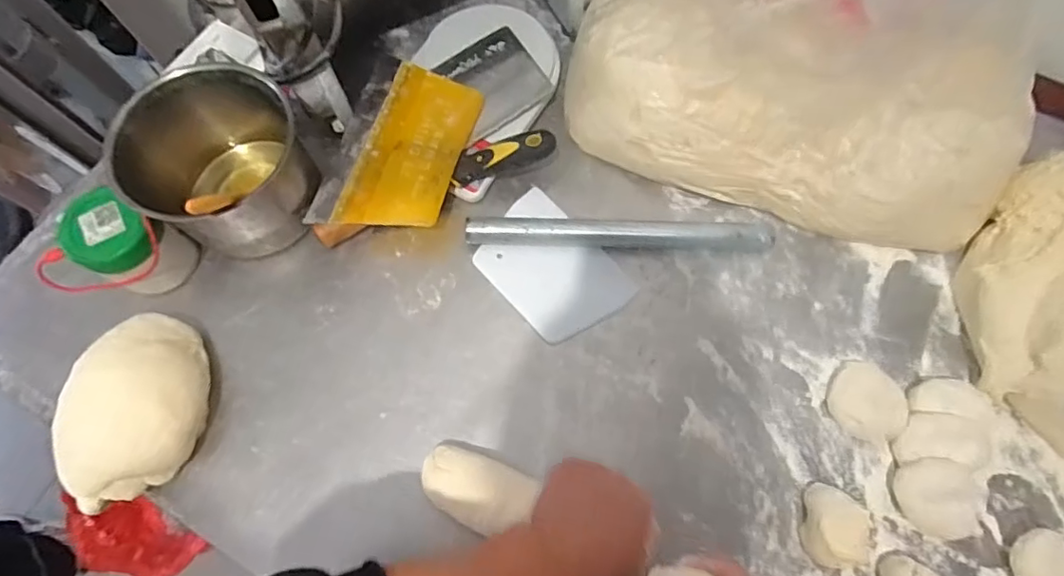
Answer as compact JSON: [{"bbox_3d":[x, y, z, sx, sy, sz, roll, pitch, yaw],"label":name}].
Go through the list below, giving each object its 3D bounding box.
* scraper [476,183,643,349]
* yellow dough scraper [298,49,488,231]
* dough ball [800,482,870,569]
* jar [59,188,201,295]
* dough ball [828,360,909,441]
[{"bbox_3d":[0.017,-0.020,0.542,0.103,0.005,0.149,-40,72,-14],"label":"scraper"},{"bbox_3d":[-0.129,-0.141,0.549,0.125,0.015,0.186,13,72,12],"label":"yellow dough scraper"},{"bbox_3d":[0.246,0.191,0.448,0.043,0.041,0.060,1,71,0],"label":"dough ball"},{"bbox_3d":[-0.365,-0.037,0.508,0.073,0.098,0.063,26,73,9],"label":"jar"},{"bbox_3d":[0.294,0.099,0.487,0.056,0.024,0.062,13,71,5],"label":"dough ball"}]

